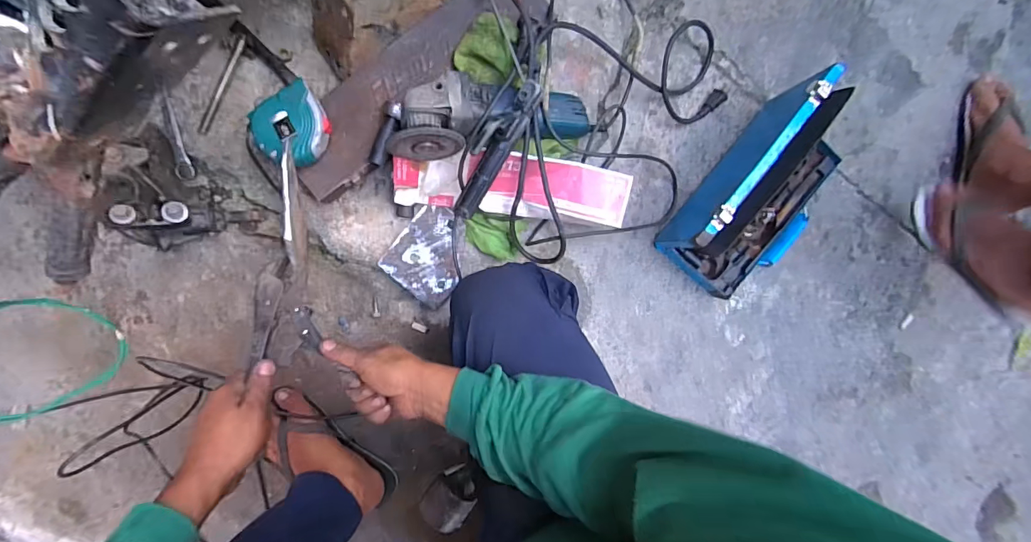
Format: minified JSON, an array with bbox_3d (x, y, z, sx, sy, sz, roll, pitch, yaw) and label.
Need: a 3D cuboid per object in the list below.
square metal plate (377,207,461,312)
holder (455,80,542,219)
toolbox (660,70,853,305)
[{"bbox_3d":[-0.124,-0.023,0.658,0.111,0.005,0.129,40,93,-4],"label":"square metal plate"},{"bbox_3d":[-0.030,-0.155,0.562,0.040,0.062,0.189,30,108,-6],"label":"holder"},{"bbox_3d":[0.411,-0.113,0.671,0.209,0.191,0.325,39,89,-6],"label":"toolbox"}]

